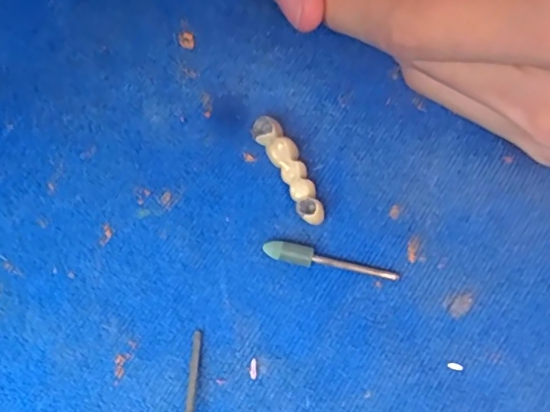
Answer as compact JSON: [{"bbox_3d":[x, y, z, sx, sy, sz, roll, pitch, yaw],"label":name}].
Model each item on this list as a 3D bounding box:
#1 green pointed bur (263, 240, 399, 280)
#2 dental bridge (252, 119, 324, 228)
[{"bbox_3d":[0.017,0.017,0.166,0.040,0.007,0.006,14,74,2],"label":"green pointed bur"},{"bbox_3d":[0.005,-0.012,0.173,0.009,0.009,0.038,-27,76,-9],"label":"dental bridge"}]

